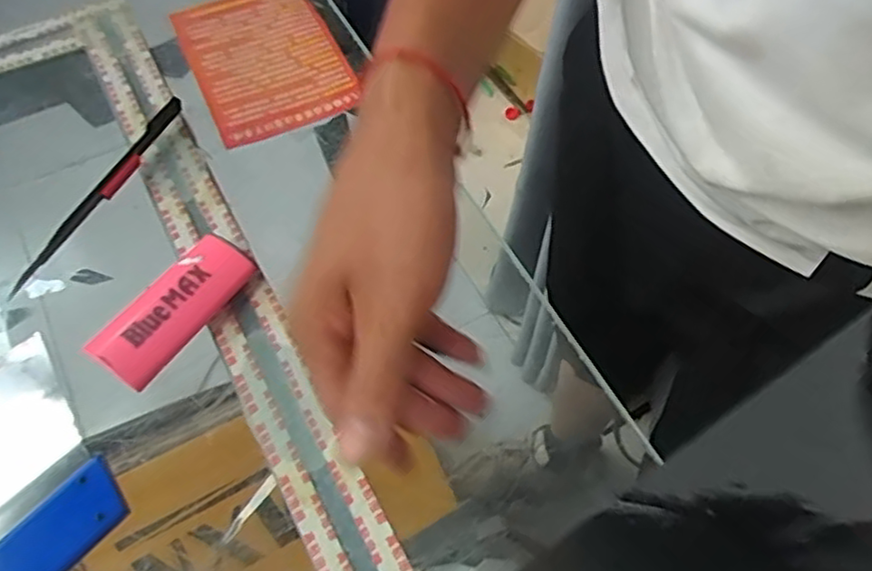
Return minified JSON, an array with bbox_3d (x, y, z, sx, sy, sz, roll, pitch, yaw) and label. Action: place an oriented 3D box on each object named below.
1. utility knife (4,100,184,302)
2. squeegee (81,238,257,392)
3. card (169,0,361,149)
[{"bbox_3d":[-0.197,-0.057,0.400,0.014,0.016,0.155,18,61,10],"label":"utility knife"},{"bbox_3d":[-0.138,0.012,0.360,0.041,0.018,0.088,33,65,17],"label":"squeegee"},{"bbox_3d":[-0.120,-0.159,0.471,0.097,0.007,0.129,-23,65,-15],"label":"card"}]

